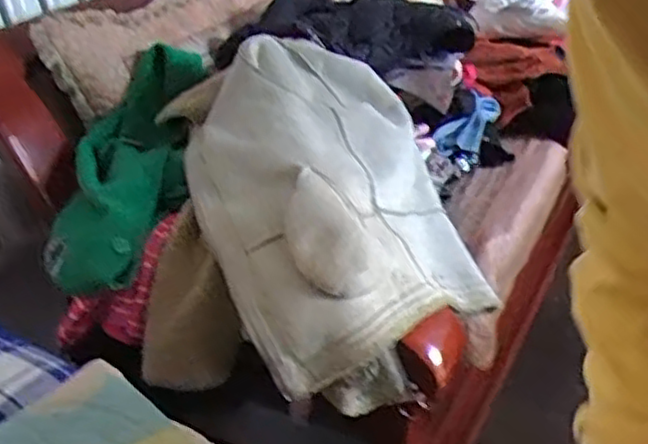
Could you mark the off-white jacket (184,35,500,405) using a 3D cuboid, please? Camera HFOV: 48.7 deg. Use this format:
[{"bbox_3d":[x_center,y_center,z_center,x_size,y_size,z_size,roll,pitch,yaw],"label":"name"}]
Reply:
[{"bbox_3d":[0.011,-0.057,1.039,0.379,0.282,0.559,-11,29,-8],"label":"off-white jacket"}]

